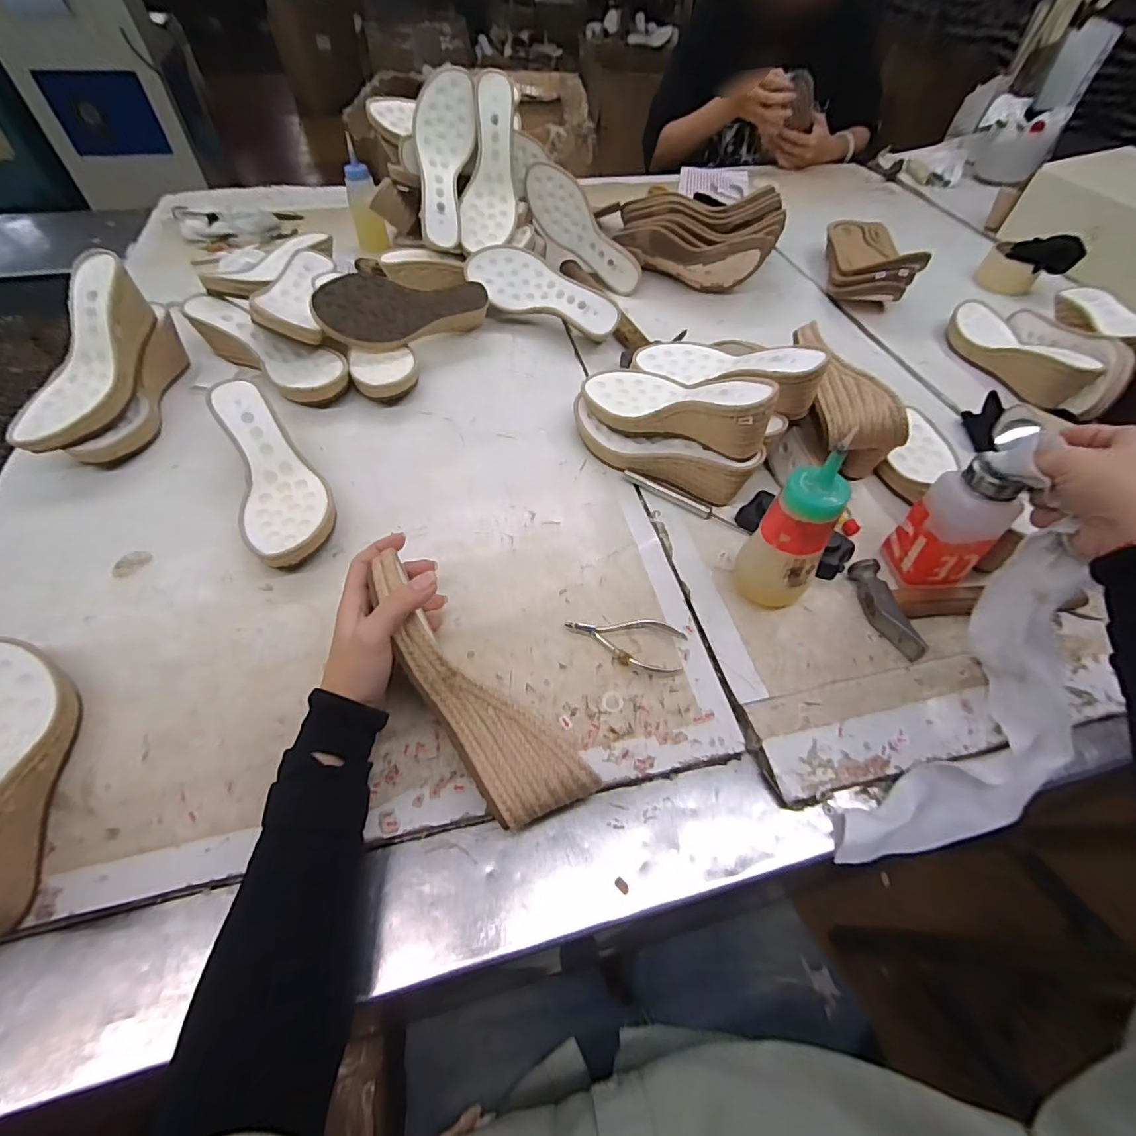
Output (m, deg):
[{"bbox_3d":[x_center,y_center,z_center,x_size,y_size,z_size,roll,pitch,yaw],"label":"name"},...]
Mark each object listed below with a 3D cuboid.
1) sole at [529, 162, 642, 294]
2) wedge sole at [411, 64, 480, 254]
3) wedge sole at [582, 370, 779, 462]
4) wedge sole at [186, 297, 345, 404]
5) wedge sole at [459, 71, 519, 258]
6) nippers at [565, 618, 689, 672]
[{"bbox_3d":[0.024,-0.520,0.789,0.226,0.080,0.040,45,57,-8],"label":"sole"},{"bbox_3d":[-0.167,-0.555,0.687,0.078,0.038,0.219,6,94,2],"label":"wedge sole"},{"bbox_3d":[0.112,-0.165,0.521,0.077,0.066,0.225,-33,40,-25],"label":"wedge sole"},{"bbox_3d":[-0.355,-0.268,0.616,0.218,0.064,0.082,30,58,18],"label":"wedge sole"},{"bbox_3d":[-0.106,-0.556,0.701,0.073,0.221,0.047,8,13,3],"label":"wedge sole"},{"bbox_3d":[0.051,0.063,0.432,0.101,0.008,0.046,3,52,-1],"label":"nippers"}]

